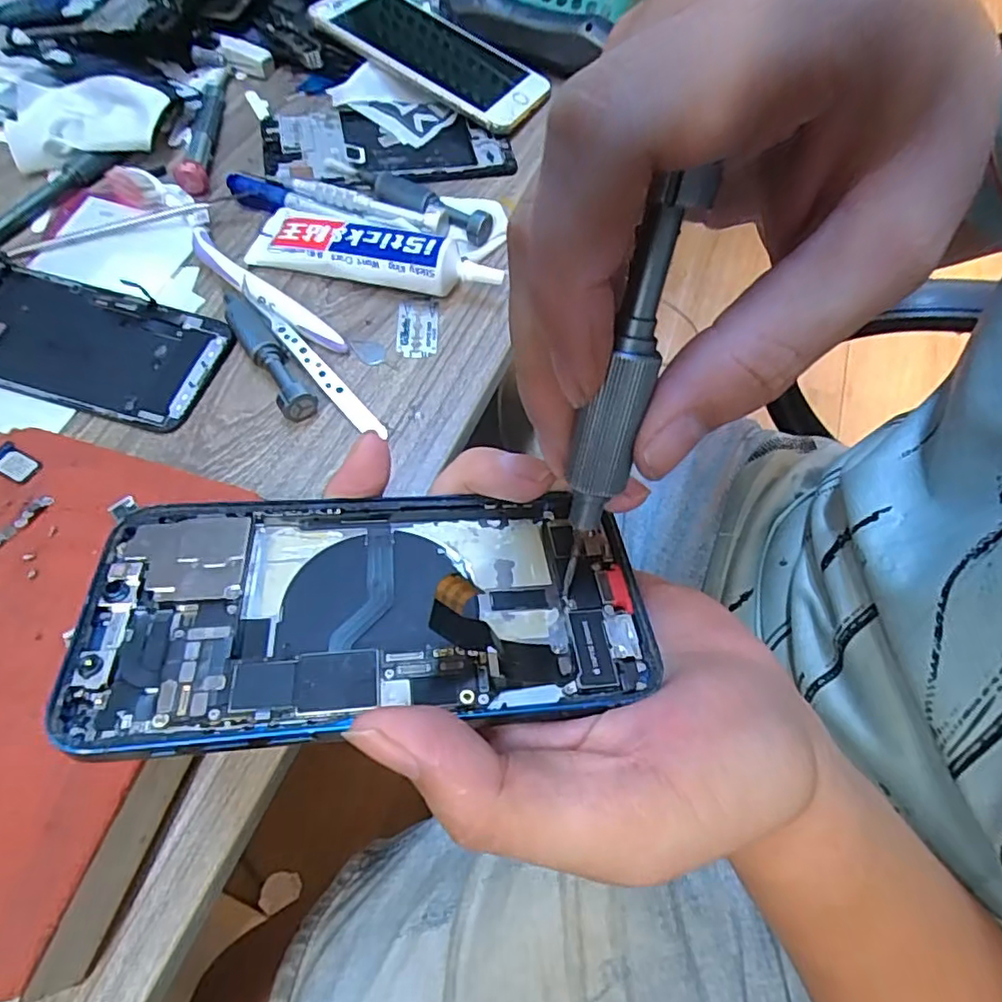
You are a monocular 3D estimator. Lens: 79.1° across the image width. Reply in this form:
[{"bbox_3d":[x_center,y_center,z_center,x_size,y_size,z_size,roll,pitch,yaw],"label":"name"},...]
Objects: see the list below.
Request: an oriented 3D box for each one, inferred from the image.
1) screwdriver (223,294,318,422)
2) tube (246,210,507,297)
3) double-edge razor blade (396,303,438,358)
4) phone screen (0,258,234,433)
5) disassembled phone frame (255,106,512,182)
[{"bbox_3d":[-0.117,-0.074,0.302,0.017,0.016,0.081,-29,68,-17],"label":"screwdriver"},{"bbox_3d":[-0.068,-0.137,0.331,0.138,0.027,0.037,16,63,4],"label":"tube"},{"bbox_3d":[-0.045,-0.094,0.325,0.022,0.004,0.038,-1,63,-4],"label":"double-edge razor blade"},{"bbox_3d":[-0.216,-0.080,0.304,0.146,0.009,0.067,16,63,4],"label":"phone screen"},{"bbox_3d":[-0.072,-0.229,0.387,0.155,0.006,0.075,-4,63,-6],"label":"disassembled phone frame"}]

